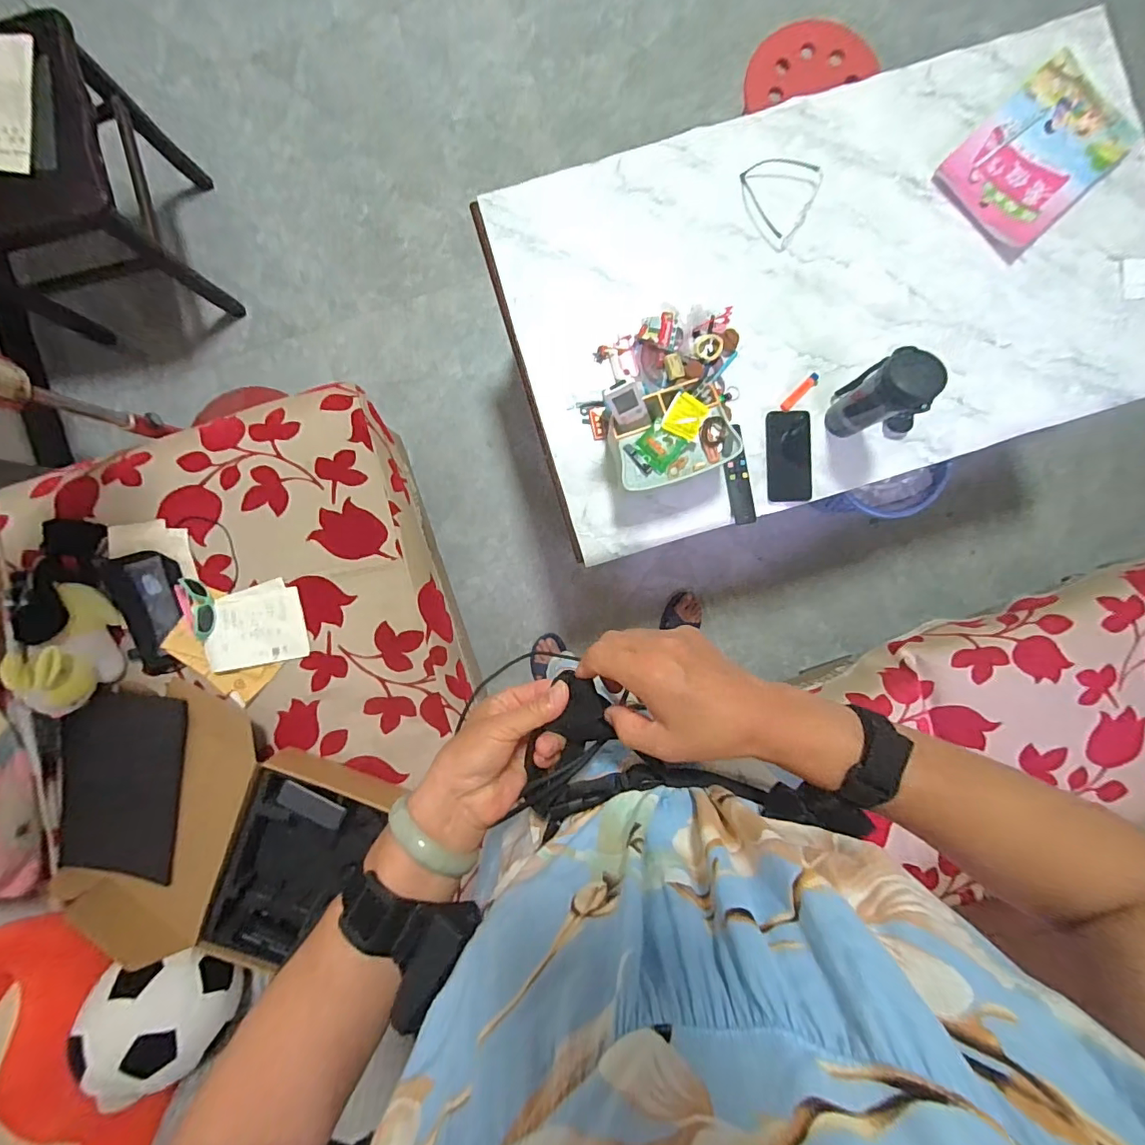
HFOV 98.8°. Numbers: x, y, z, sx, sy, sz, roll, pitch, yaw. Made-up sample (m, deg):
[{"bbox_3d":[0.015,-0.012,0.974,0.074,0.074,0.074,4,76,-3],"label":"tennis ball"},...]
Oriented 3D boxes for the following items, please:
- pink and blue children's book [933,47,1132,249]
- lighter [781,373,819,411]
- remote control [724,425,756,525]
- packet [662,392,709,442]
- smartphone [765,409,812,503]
[{"bbox_3d":[0.852,-0.766,0.898,0.309,0.026,0.215,-43,91,-1],"label":"pink and blue children's book"},{"bbox_3d":[0.415,-0.328,0.893,0.088,0.014,0.019,-44,91,-1],"label":"lighter"},{"bbox_3d":[0.298,-0.174,0.886,0.041,0.019,0.173,-9,90,-2],"label":"remote control"},{"bbox_3d":[0.180,-0.249,0.773,0.057,0.008,0.069,23,90,-2],"label":"packet"},{"bbox_3d":[0.392,-0.211,0.890,0.075,0.010,0.164,-1,88,11],"label":"smartphone"}]

